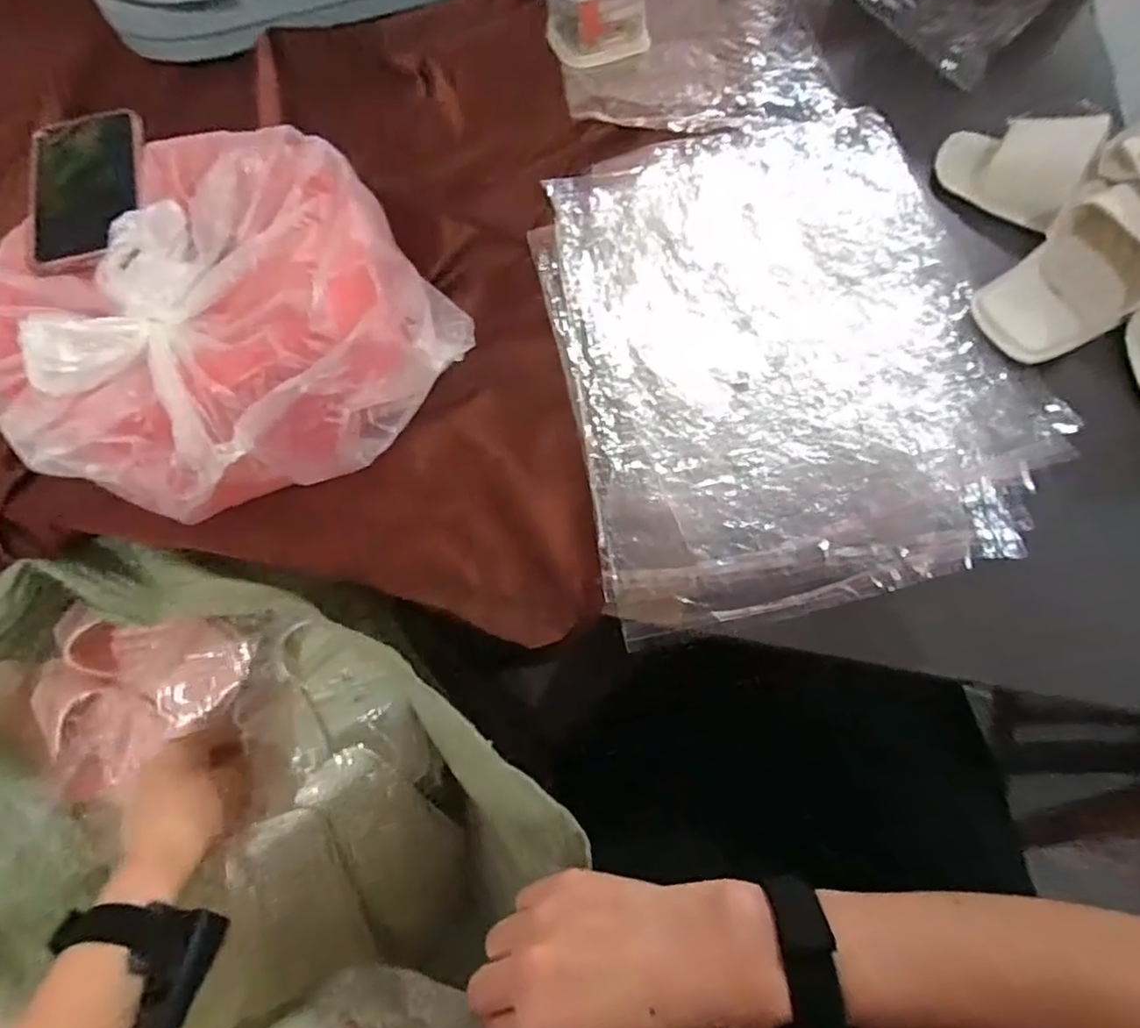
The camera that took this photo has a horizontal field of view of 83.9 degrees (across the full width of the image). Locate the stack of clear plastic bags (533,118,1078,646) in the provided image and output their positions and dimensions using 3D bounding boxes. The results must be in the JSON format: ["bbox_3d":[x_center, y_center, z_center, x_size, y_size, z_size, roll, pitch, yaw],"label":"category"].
[{"bbox_3d":[0.162,-0.153,0.518,0.344,0.023,0.451,-12,62,-1],"label":"stack of clear plastic bags"}]

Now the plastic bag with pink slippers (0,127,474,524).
[{"bbox_3d":[-0.252,-0.146,0.473,0.275,0.144,0.292,36,75,19],"label":"plastic bag with pink slippers"}]

